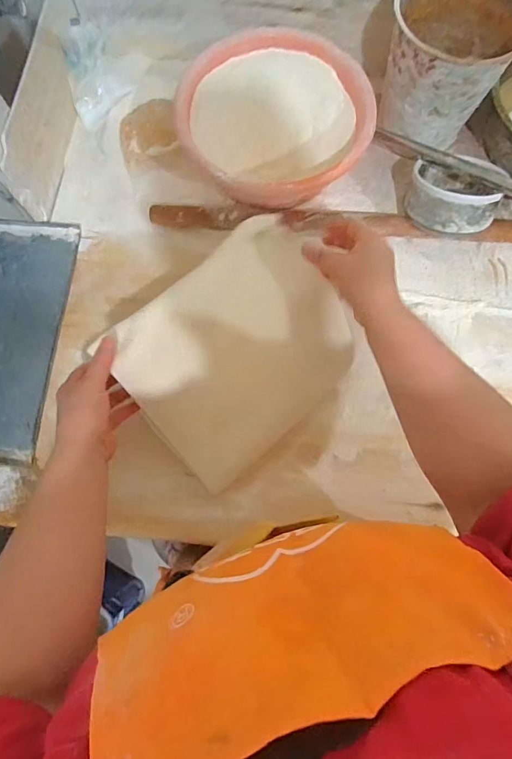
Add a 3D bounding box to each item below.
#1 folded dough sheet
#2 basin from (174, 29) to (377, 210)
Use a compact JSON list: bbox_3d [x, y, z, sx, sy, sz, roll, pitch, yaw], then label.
[{"bbox_3d":[-0.014,-0.036,0.519,0.289,0.045,0.232,-41,106,-8],"label":"folded dough sheet"},{"bbox_3d":[0.023,-0.361,0.602,0.236,0.105,0.239,0,77,1],"label":"basin"}]

